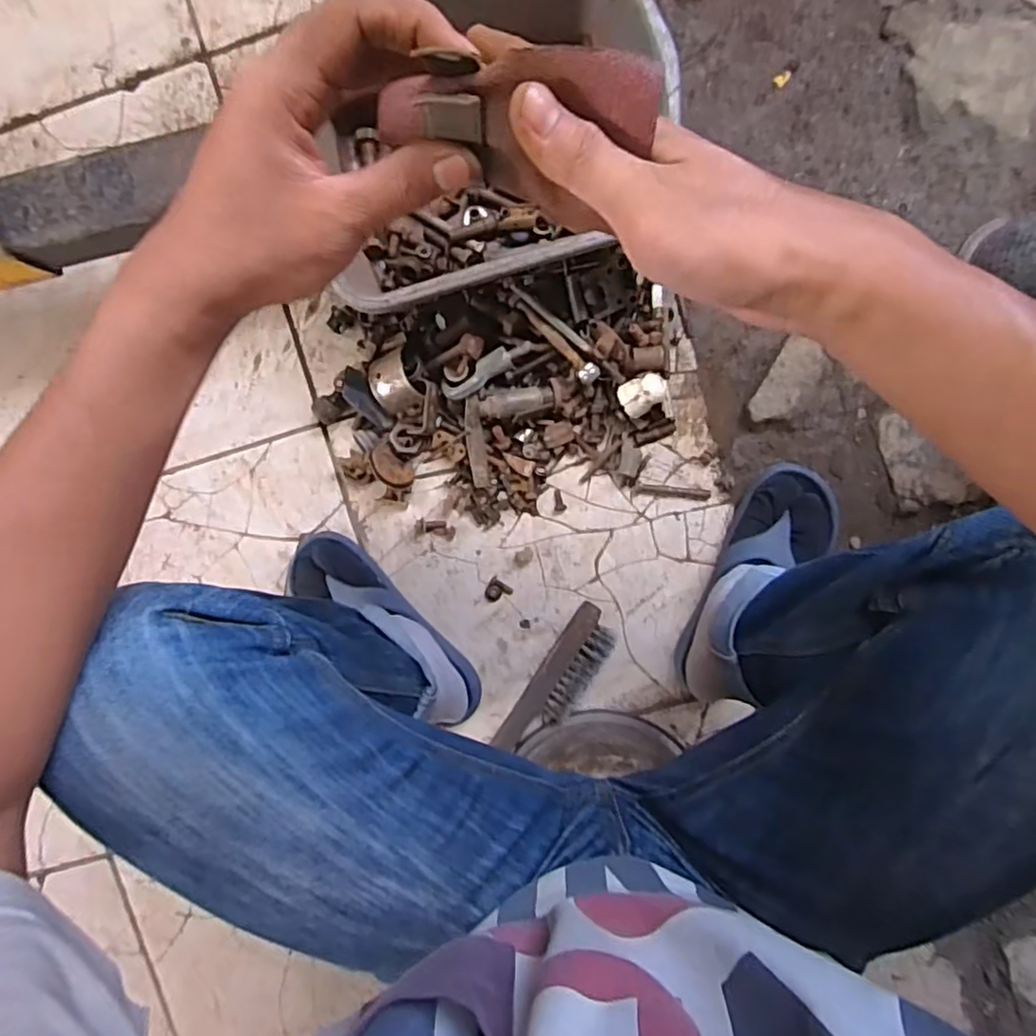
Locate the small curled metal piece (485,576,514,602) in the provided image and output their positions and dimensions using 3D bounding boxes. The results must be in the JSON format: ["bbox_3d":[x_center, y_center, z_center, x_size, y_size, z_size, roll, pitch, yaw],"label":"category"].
[{"bbox_3d":[-0.023,0.082,0.720,0.027,0.006,0.027,38,98,-1],"label":"small curled metal piece"}]

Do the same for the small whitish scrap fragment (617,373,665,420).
[{"bbox_3d":[0.125,-0.124,0.663,0.045,0.047,0.036,-29,93,5],"label":"small whitish scrap fragment"}]

